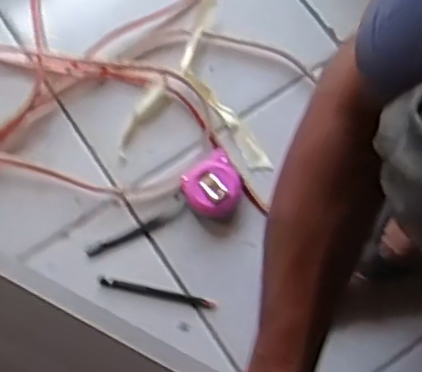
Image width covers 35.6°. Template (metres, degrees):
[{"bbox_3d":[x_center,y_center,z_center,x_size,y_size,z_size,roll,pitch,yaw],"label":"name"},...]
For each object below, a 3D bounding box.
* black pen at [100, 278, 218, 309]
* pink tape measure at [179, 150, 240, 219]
[{"bbox_3d":[-0.056,0.110,0.679,0.120,0.004,0.010,12,73,2],"label":"black pen"},{"bbox_3d":[0.004,0.002,0.694,0.061,0.033,0.058,0,75,0],"label":"pink tape measure"}]

